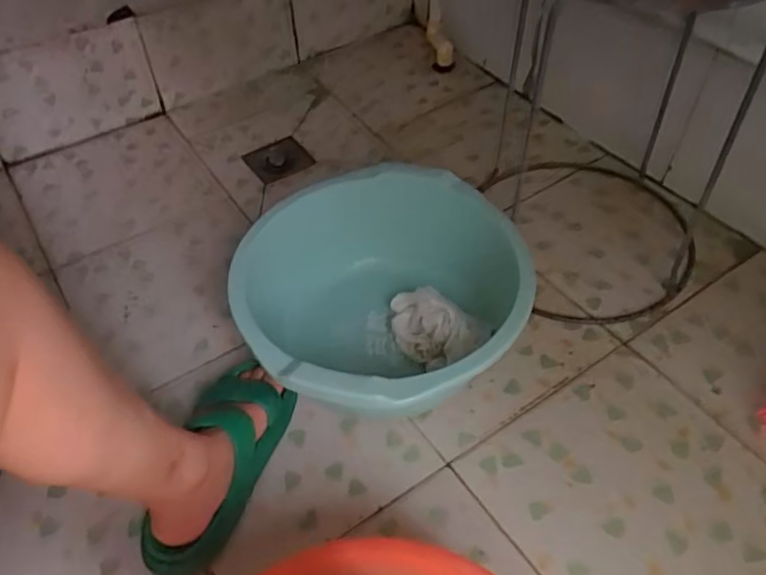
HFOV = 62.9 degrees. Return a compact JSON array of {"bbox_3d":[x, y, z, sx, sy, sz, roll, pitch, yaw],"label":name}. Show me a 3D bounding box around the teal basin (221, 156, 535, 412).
[{"bbox_3d":[-0.002,0.019,0.802,0.351,0.161,0.371,-1,47,1],"label":"teal basin"}]

